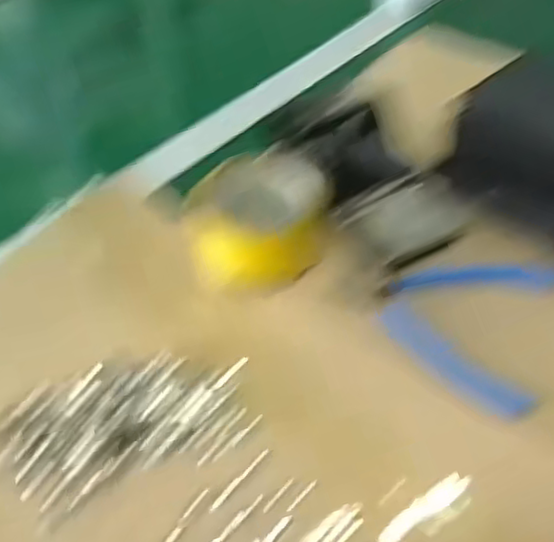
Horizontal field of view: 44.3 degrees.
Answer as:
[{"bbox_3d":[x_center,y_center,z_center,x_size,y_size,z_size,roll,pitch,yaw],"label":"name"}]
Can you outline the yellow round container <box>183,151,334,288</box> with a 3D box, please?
[{"bbox_3d":[-0.012,-0.037,0.481,0.098,0.055,0.081,-8,46,-4],"label":"yellow round container"}]

